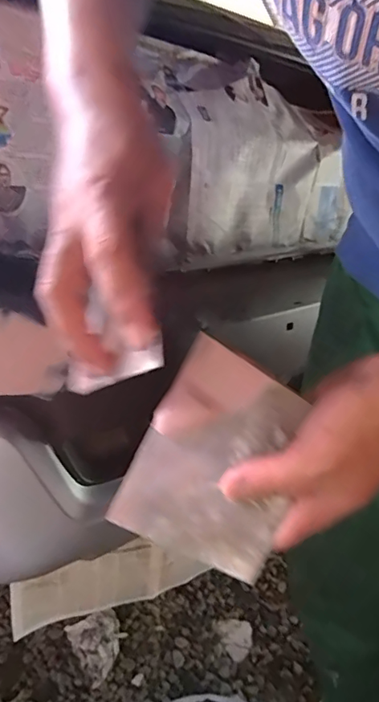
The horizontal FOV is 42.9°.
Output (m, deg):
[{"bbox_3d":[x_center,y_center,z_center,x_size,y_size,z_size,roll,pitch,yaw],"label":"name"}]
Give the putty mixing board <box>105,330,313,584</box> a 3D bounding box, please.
[{"bbox_3d":[0.016,0.061,0.277,0.089,0.117,0.011,26,-4,13],"label":"putty mixing board"}]

